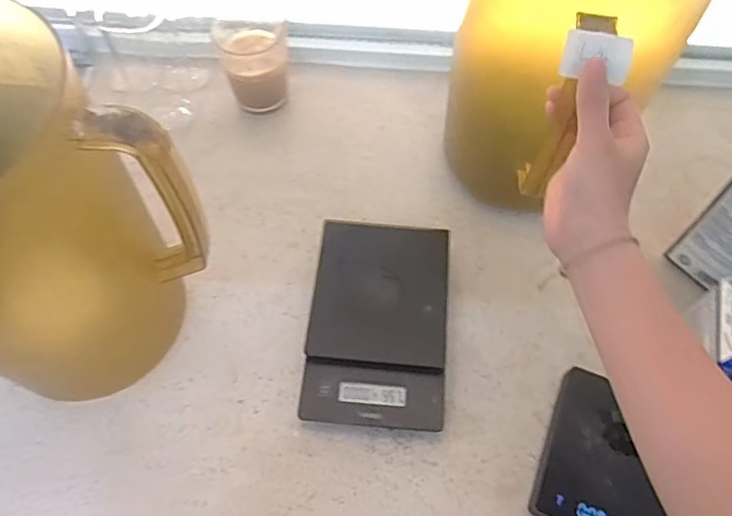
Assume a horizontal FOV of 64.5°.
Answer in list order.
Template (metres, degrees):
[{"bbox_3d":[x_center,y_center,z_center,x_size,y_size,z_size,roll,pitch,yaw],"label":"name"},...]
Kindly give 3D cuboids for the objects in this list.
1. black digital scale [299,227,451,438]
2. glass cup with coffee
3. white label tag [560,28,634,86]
[{"bbox_3d":[0.011,0.056,0.518,0.119,0.031,0.185,4,62,1],"label":"black digital scale"},{"bbox_3d":[-0.118,-0.209,0.629,0.071,0.088,0.070,0,62,-1],"label":"glass cup with coffee"},{"bbox_3d":[0.142,-0.123,0.355,0.039,0.006,0.030,10,99,-2],"label":"white label tag"}]

